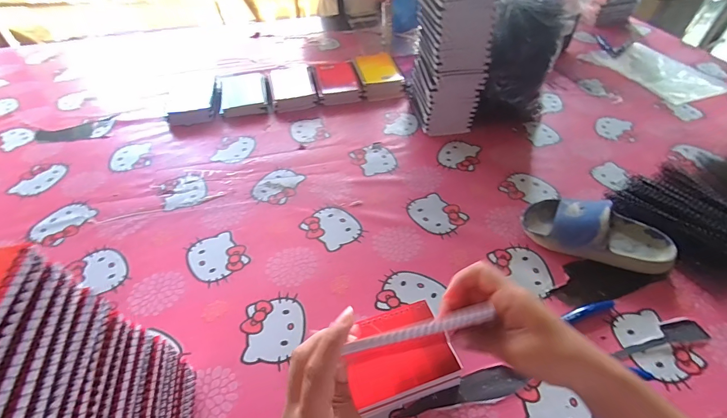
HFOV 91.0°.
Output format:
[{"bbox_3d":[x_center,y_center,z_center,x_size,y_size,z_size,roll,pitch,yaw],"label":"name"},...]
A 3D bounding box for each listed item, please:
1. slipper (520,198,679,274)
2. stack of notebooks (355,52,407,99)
[{"bbox_3d":[0.309,0.025,0.472,0.177,0.061,0.092,15,49,15],"label":"slipper"},{"bbox_3d":[0.033,-0.302,0.804,0.094,0.044,0.149,-9,47,-7],"label":"stack of notebooks"}]

